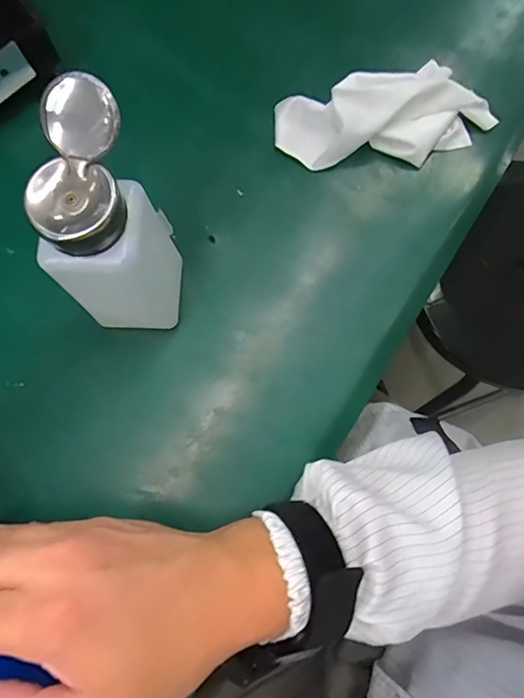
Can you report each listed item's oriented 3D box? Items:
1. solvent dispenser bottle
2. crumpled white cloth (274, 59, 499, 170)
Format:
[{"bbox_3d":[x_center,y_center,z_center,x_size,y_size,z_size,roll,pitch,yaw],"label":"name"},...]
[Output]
[{"bbox_3d":[-0.076,-0.056,0.257,0.052,0.142,0.069,-1,79,-1],"label":"solvent dispenser bottle"},{"bbox_3d":[0.084,-0.162,0.335,0.142,0.034,0.063,-11,80,-3],"label":"crumpled white cloth"}]

